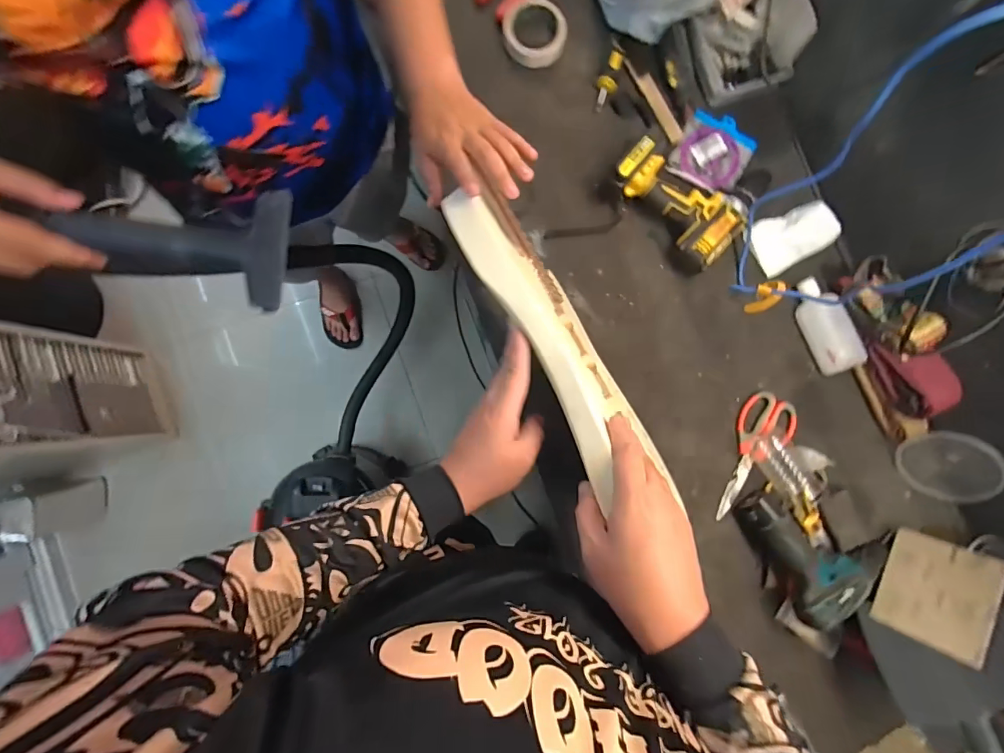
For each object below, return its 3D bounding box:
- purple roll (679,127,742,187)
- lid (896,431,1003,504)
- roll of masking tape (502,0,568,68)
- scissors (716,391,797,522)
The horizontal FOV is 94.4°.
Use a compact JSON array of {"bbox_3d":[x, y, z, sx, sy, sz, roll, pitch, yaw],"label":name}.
[{"bbox_3d":[0.335,-0.354,0.744,0.096,0.011,0.092,0,85,-4],"label":"purple roll"},{"bbox_3d":[0.652,0.137,0.680,0.025,0.113,0.118,-31,132,-28],"label":"lid"},{"bbox_3d":[0.054,-0.548,0.737,0.098,0.025,0.099,0,85,-4],"label":"roll of masking tape"},{"bbox_3d":[0.377,0.121,0.707,0.078,0.022,0.202,31,83,-1],"label":"scissors"}]

